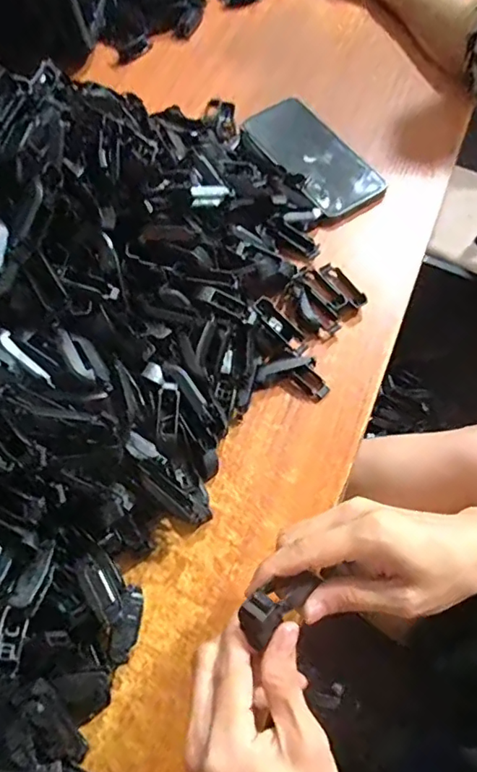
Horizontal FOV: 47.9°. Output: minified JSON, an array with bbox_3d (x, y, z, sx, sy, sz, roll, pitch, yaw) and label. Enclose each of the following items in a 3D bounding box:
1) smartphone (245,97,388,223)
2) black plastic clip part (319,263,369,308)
[{"bbox_3d":[0.076,-0.239,0.553,0.080,0.016,0.166,-32,68,-13],"label":"smartphone"},{"bbox_3d":[0.095,-0.092,0.488,0.018,0.010,0.054,-32,68,-13],"label":"black plastic clip part"}]

